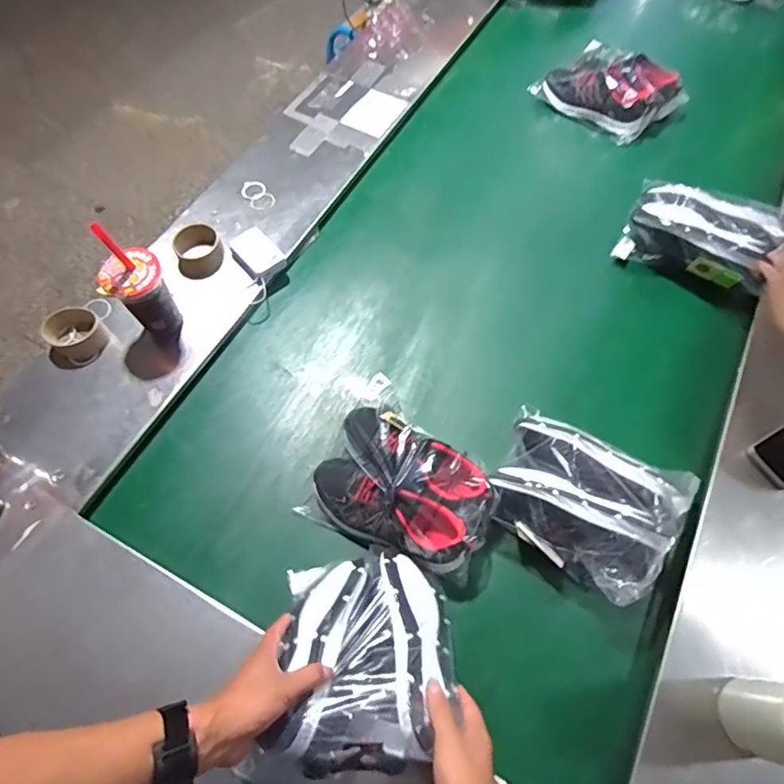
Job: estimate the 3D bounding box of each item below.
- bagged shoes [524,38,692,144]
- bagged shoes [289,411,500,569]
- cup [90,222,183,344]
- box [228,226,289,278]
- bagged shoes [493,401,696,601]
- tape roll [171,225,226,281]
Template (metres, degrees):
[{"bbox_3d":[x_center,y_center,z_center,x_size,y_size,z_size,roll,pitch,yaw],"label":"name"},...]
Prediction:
[{"bbox_3d":[0.484,-0.677,1.126,0.269,0.084,0.171,40,71,19],"label":"bagged shoes"},{"bbox_3d":[0.013,0.141,0.716,0.244,0.096,0.169,26,67,14],"label":"bagged shoes"},{"bbox_3d":[-0.388,-0.156,0.784,0.087,0.194,0.076,-26,65,-11],"label":"cup"},{"bbox_3d":[-0.247,-0.255,0.931,0.076,0.022,0.111,-36,68,-16],"label":"box"},{"bbox_3d":[0.264,0.136,0.705,0.240,0.100,0.200,34,69,17],"label":"bagged shoes"},{"bbox_3d":[-0.352,-0.256,0.920,0.085,0.045,0.091,-1,63,1],"label":"tape roll"}]

